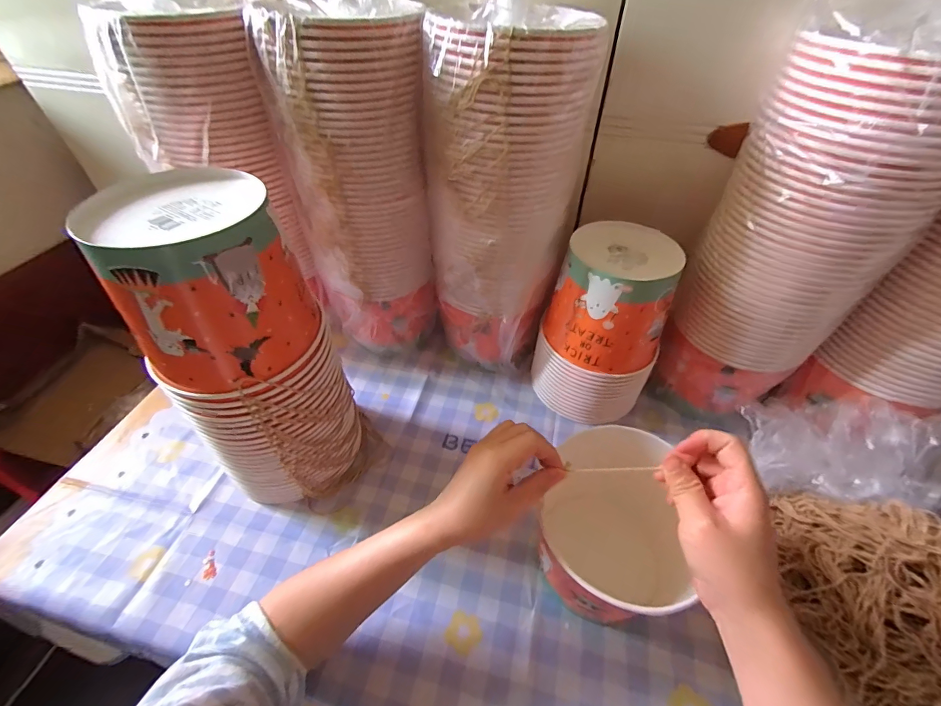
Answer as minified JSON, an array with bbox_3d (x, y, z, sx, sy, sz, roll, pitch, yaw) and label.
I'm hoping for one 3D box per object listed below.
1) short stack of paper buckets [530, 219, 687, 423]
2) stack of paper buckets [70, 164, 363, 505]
[{"bbox_3d":[0.170,-0.030,0.538,0.138,0.227,0.138,-3,47,-4],"label":"short stack of paper buckets"},{"bbox_3d":[-0.219,0.008,0.405,0.141,0.311,0.141,-33,55,-28],"label":"stack of paper buckets"}]

